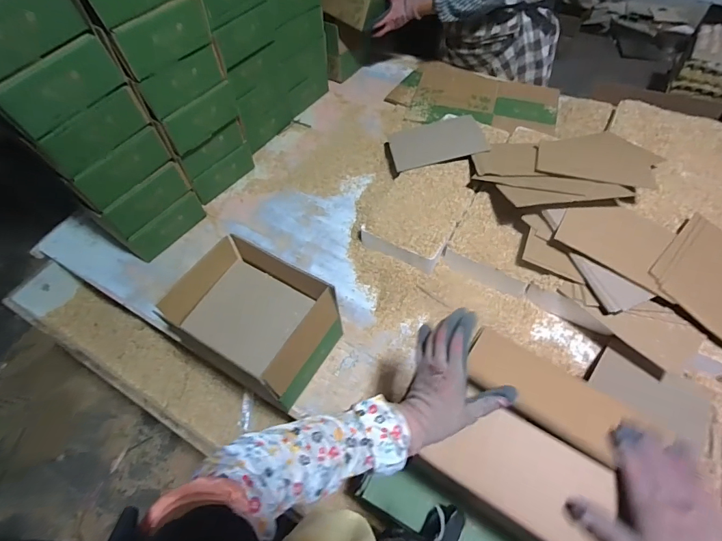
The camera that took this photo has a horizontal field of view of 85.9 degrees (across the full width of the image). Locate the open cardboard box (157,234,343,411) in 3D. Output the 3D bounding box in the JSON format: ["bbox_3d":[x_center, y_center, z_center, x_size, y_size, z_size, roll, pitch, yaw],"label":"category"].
[{"bbox_3d":[-0.191,0.092,0.726,0.253,0.170,0.194,28,60,17],"label":"open cardboard box"}]

